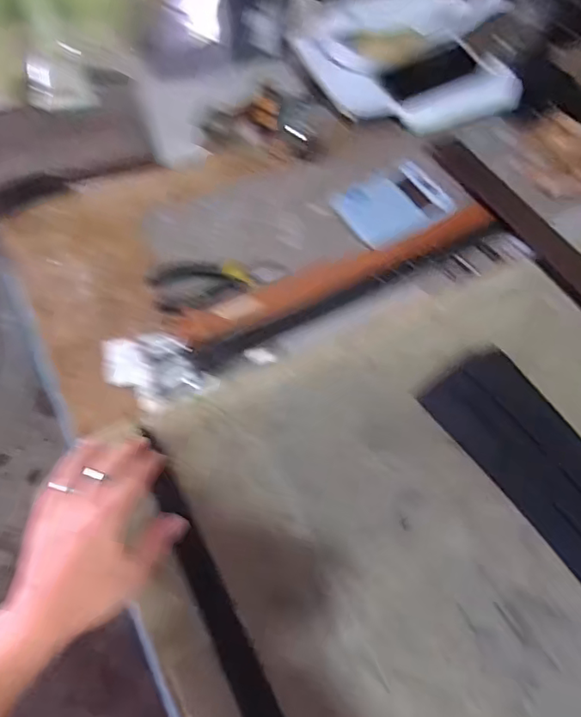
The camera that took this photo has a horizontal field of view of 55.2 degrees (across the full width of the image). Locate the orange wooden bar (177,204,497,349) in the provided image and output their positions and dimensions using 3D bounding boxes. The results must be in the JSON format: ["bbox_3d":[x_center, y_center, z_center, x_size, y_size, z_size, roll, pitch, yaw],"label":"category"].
[{"bbox_3d":[0.064,-0.105,0.667,0.409,0.019,0.045,-23,61,-17],"label":"orange wooden bar"}]

